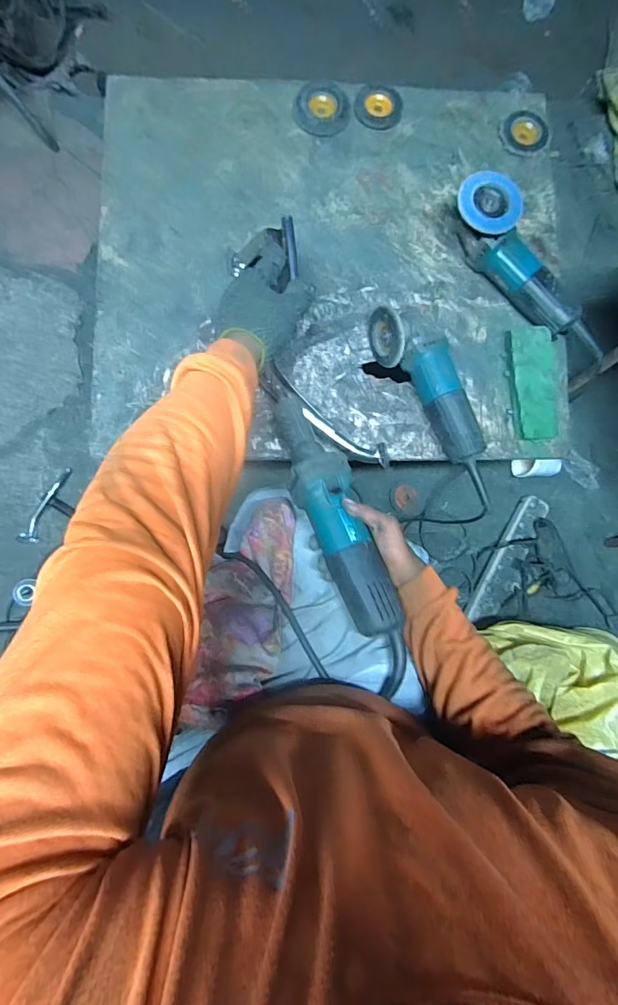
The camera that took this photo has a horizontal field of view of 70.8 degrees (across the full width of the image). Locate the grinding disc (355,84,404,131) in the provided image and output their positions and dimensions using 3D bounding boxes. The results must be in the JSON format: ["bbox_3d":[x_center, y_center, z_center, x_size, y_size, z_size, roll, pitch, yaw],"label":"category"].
[{"bbox_3d":[0.120,-0.672,0.742,0.081,0.009,0.067,8,97,-5],"label":"grinding disc"}]

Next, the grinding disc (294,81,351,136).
[{"bbox_3d":[0.023,-0.669,0.738,0.092,0.017,0.088,0,85,-3],"label":"grinding disc"}]

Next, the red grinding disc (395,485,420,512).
[{"bbox_3d":[0.239,-0.010,1.067,0.058,0.007,0.068,-40,88,-6],"label":"red grinding disc"}]

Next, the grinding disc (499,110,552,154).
[{"bbox_3d":[0.371,-0.640,0.745,0.084,0.017,0.080,13,84,-2],"label":"grinding disc"}]

